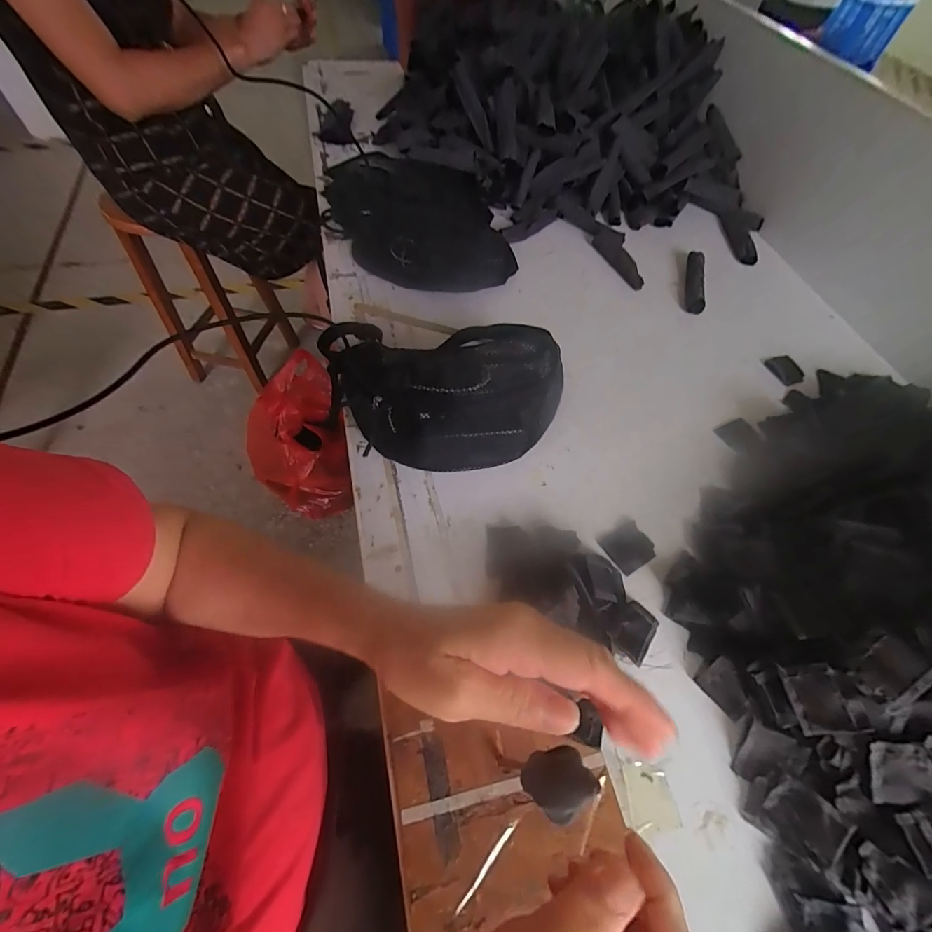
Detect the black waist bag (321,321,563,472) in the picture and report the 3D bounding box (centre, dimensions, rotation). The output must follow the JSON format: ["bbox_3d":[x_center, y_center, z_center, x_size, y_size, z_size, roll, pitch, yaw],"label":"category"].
[{"bbox_3d":[-0.030,-0.095,0.513,0.278,0.123,0.172,-6,59,-7],"label":"black waist bag"}]

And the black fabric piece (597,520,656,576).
[{"bbox_3d":[0.186,0.092,0.477,0.052,0.004,0.048,-26,63,-18],"label":"black fabric piece"}]

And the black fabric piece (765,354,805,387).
[{"bbox_3d":[0.497,-0.148,0.651,0.051,0.006,0.053,-16,60,-13],"label":"black fabric piece"}]

